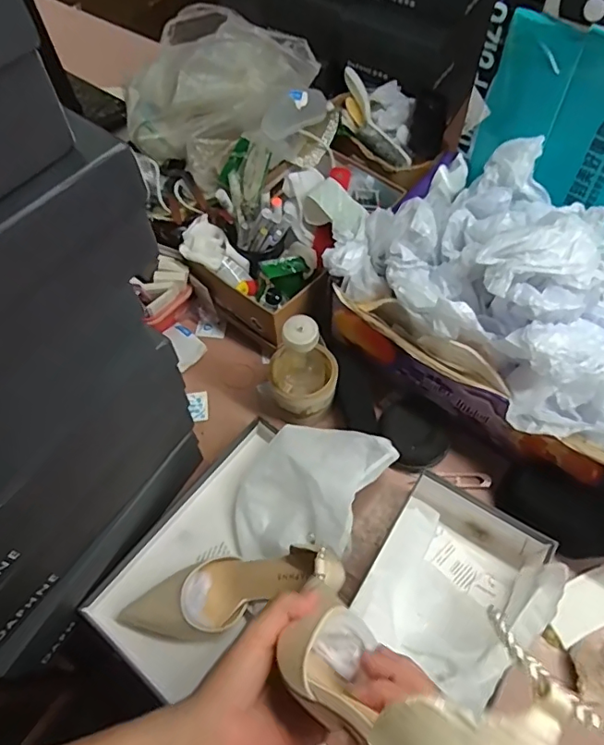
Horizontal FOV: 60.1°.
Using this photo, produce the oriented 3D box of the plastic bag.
[{"bbox_3d":[-0.129,-0.435,0.802,0.293,0.113,0.274,23,65,14],"label":"plastic bag"}]

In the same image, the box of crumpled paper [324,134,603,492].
[{"bbox_3d":[0.275,-0.090,0.613,0.418,0.203,0.295,39,69,20],"label":"box of crumpled paper"}]

